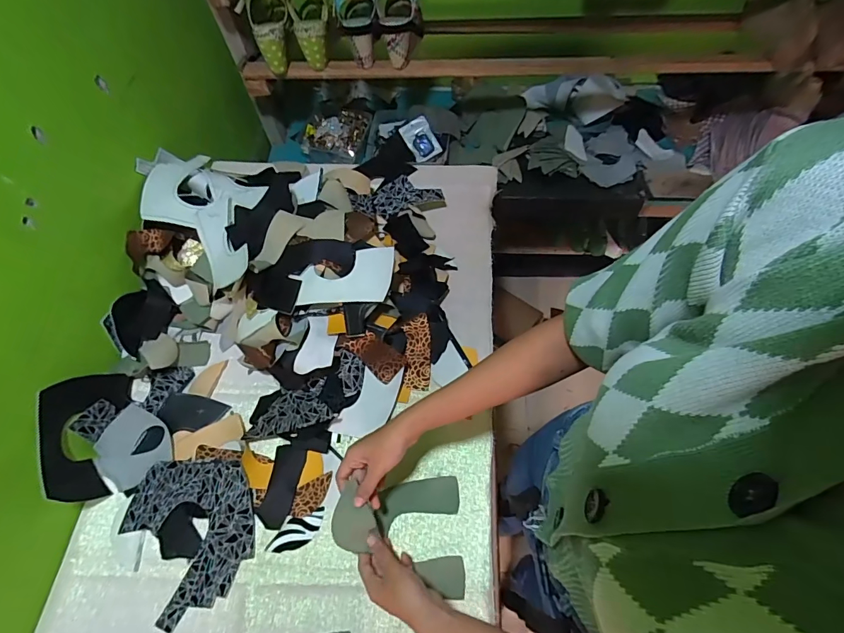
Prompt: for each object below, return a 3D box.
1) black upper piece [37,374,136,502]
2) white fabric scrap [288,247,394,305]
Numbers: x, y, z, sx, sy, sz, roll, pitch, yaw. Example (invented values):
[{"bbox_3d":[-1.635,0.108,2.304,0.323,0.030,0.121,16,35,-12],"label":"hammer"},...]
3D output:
[{"bbox_3d":[-0.487,0.163,0.611,0.033,0.135,0.182,-1,62,2],"label":"black upper piece"},{"bbox_3d":[-0.120,-0.062,0.662,0.151,0.014,0.089,-5,62,0],"label":"white fabric scrap"}]

